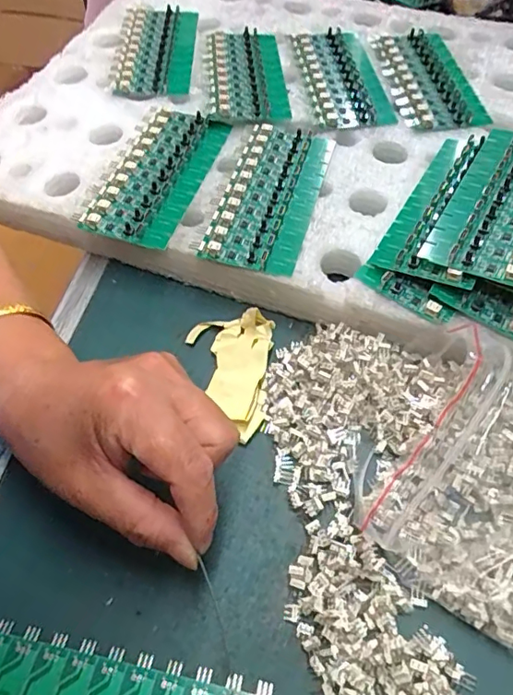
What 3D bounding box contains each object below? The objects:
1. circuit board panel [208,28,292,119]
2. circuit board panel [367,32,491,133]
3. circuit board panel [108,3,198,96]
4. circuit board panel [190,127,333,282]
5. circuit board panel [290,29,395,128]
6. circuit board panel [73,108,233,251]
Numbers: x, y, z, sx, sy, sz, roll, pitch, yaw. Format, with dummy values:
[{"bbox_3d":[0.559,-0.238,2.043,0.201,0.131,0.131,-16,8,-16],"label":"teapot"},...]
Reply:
[{"bbox_3d":[-0.008,-0.234,0.451,0.060,0.014,0.136,-5,56,-2],"label":"circuit board panel"},{"bbox_3d":[0.141,-0.225,0.445,0.062,0.006,0.136,-7,56,-3],"label":"circuit board panel"},{"bbox_3d":[-0.090,-0.266,0.481,0.067,0.012,0.142,-1,56,2],"label":"circuit board panel"},{"bbox_3d":[0.008,-0.108,0.373,0.066,0.011,0.138,13,57,11],"label":"circuit board panel"},{"bbox_3d":[0.070,-0.229,0.450,0.061,0.006,0.137,-7,56,-3],"label":"circuit board panel"},{"bbox_3d":[-0.071,-0.126,0.386,0.067,0.009,0.132,15,58,12],"label":"circuit board panel"}]

